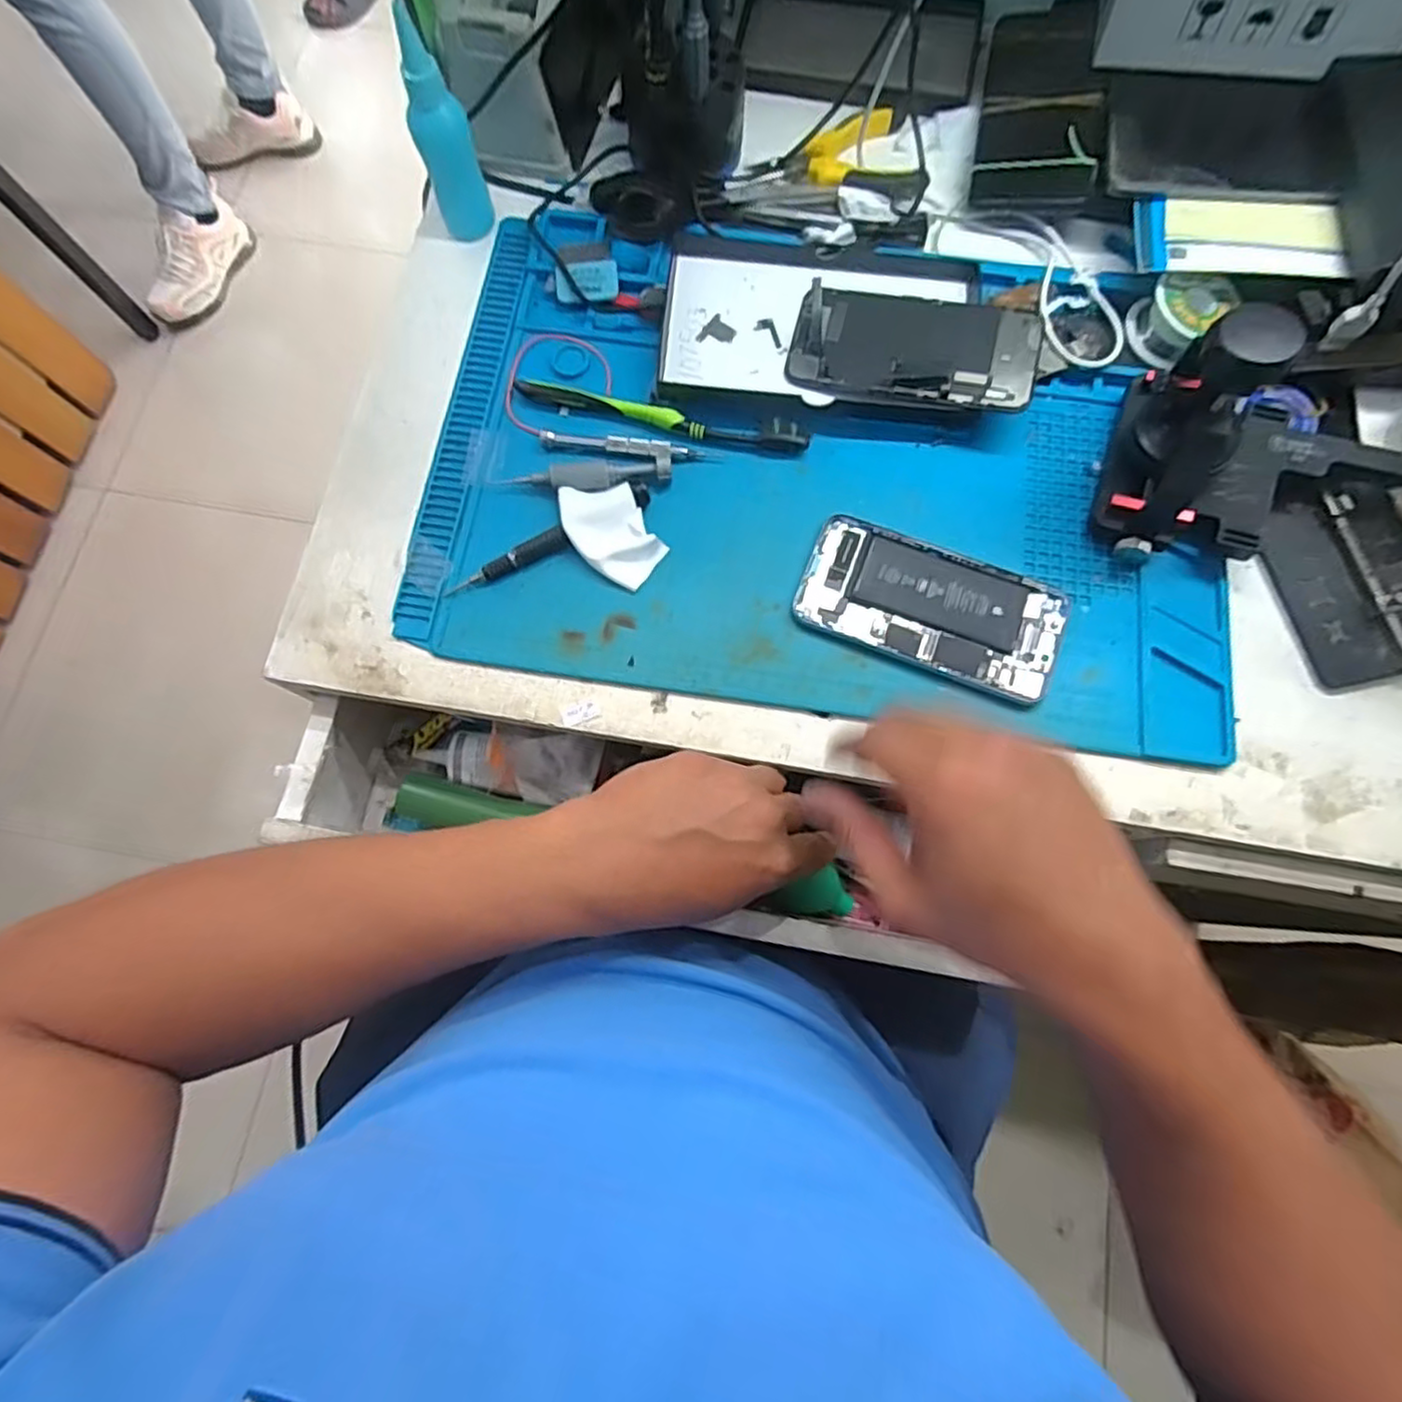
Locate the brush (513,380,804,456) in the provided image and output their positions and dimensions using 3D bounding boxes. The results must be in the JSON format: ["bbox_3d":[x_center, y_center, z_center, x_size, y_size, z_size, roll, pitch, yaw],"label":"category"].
[{"bbox_3d":[-0.026,-0.178,0.432,0.185,0.008,0.019,13,76,4],"label":"brush"}]

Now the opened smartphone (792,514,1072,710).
[{"bbox_3d":[0.132,-0.054,0.402,0.147,0.005,0.077,20,77,5],"label":"opened smartphone"}]

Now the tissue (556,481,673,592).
[{"bbox_3d":[-0.053,-0.100,0.411,0.045,0.012,0.070,-33,78,-8],"label":"tissue"}]

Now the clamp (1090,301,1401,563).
[{"bbox_3d":[0.316,-0.134,0.364,0.166,0.107,0.078,2,76,1],"label":"clamp"}]

